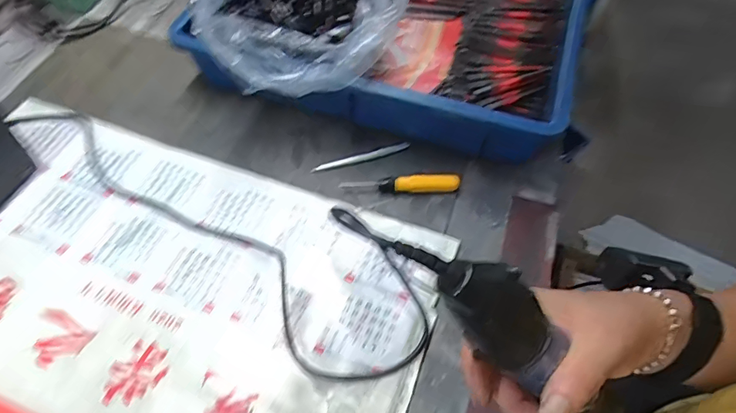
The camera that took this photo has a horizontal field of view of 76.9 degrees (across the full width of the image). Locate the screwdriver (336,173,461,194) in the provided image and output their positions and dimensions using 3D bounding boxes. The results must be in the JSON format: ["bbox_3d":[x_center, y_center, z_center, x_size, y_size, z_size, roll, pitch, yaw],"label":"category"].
[{"bbox_3d":[0.033,-0.024,0.476,0.118,0.019,0.013,0,58,0],"label":"screwdriver"}]

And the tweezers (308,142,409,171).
[{"bbox_3d":[-0.007,-0.054,0.504,0.107,0.012,0.010,-12,59,-8],"label":"tweezers"}]

